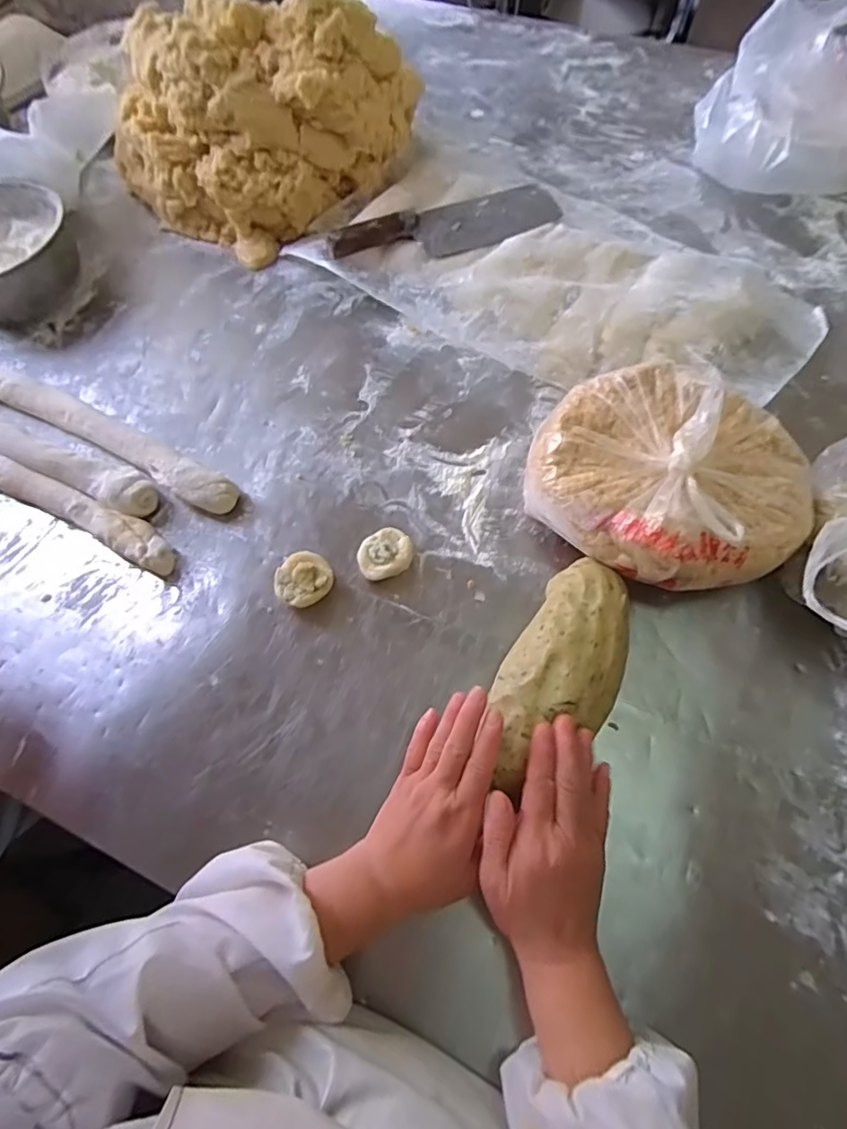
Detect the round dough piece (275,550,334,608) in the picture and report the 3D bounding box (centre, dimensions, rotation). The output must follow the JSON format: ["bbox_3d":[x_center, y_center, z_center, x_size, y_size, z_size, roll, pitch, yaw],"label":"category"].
[{"bbox_3d":[-0.115,0.016,0.515,0.051,0.026,0.054,-1,65,2],"label":"round dough piece"}]

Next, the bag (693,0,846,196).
[{"bbox_3d":[0.524,-0.614,0.689,0.264,0.191,0.217,30,69,15],"label":"bag"}]

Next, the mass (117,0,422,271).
[{"bbox_3d":[-0.204,-0.587,0.694,0.275,0.200,0.306,34,71,16],"label":"mass"}]

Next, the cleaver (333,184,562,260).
[{"bbox_3d":[0.031,-0.424,0.664,0.295,0.033,0.080,-21,66,-8],"label":"cleaver"}]

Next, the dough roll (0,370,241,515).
[{"bbox_3d":[-0.427,-0.165,0.603,0.501,0.035,0.061,21,68,11],"label":"dough roll"}]

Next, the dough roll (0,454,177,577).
[{"bbox_3d":[-0.455,-0.094,0.578,0.449,0.030,0.039,23,68,12],"label":"dough roll"}]

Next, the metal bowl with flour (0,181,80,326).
[{"bbox_3d":[-0.541,-0.396,0.684,0.184,0.083,0.170,-1,65,2],"label":"metal bowl with flour"}]

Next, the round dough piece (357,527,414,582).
[{"bbox_3d":[-0.038,-0.010,0.528,0.054,0.020,0.046,-29,67,-11],"label":"round dough piece"}]

